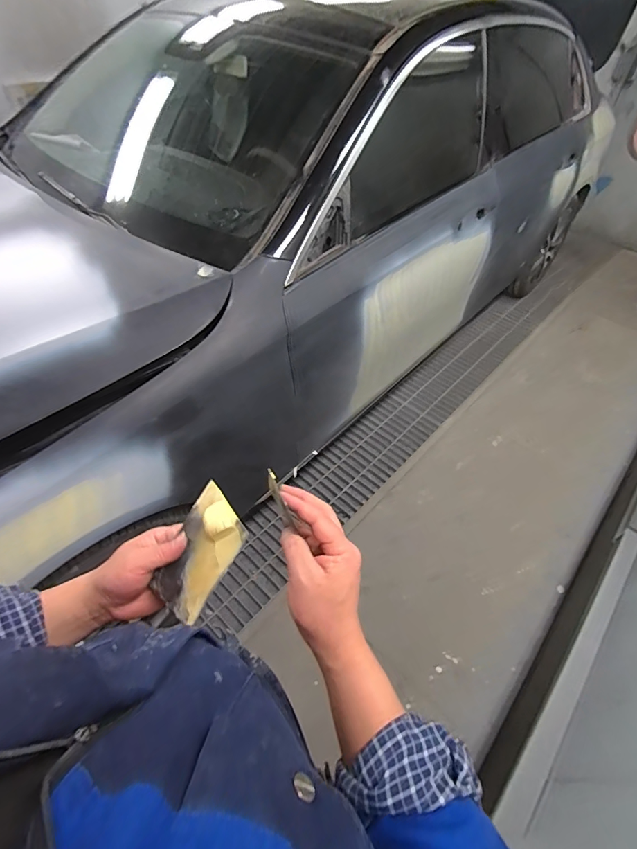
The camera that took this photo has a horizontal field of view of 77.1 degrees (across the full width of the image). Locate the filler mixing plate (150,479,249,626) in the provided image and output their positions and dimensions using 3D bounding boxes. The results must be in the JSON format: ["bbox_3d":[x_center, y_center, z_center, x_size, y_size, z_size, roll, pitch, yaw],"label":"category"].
[{"bbox_3d":[-0.119,0.125,0.392,0.072,0.013,0.114,29,85,28],"label":"filler mixing plate"}]

